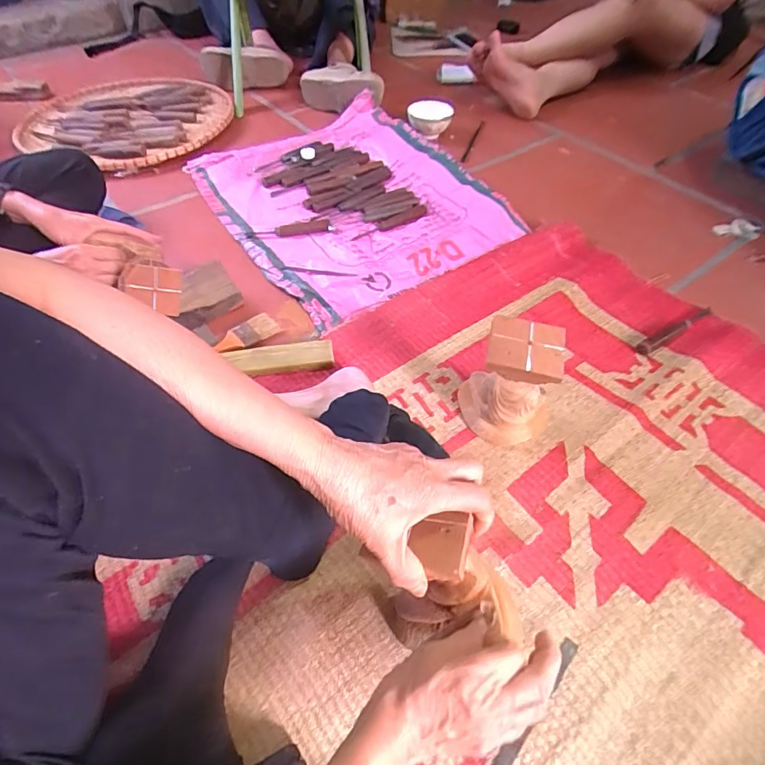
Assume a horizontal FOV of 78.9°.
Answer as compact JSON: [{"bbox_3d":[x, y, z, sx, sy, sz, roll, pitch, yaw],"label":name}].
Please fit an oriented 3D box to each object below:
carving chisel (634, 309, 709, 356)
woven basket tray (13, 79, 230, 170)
[{"bbox_3d":[0.458,-0.082,0.724,0.153,0.024,0.021,-24,55,-16],"label":"carving chisel"},{"bbox_3d":[-0.652,-0.659,1.168,0.517,0.049,0.434,11,52,10],"label":"woven basket tray"}]

